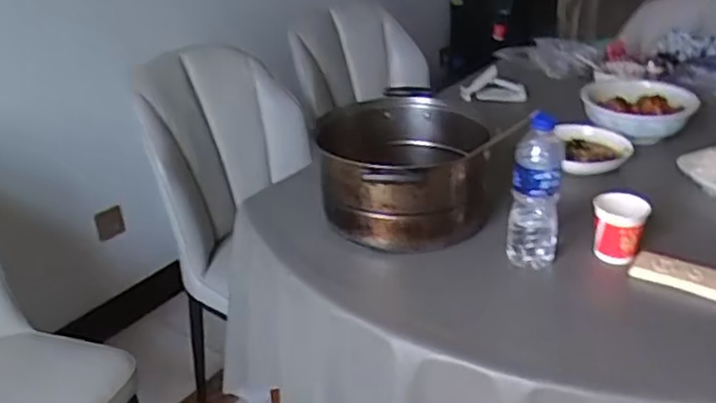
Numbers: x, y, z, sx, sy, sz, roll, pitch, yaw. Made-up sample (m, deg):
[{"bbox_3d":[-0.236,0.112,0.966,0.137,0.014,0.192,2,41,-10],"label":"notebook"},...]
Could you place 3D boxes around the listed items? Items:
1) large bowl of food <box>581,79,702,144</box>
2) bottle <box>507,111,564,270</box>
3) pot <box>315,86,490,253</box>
[{"bbox_3d":[0.566,-0.188,1.335,0.209,0.062,0.238,7,32,14],"label":"large bowl of food"},{"bbox_3d":[0.246,-0.014,0.902,0.067,0.213,0.055,4,29,12],"label":"bottle"},{"bbox_3d":[0.072,-0.043,1.038,0.246,0.159,0.288,-3,28,0],"label":"pot"}]

